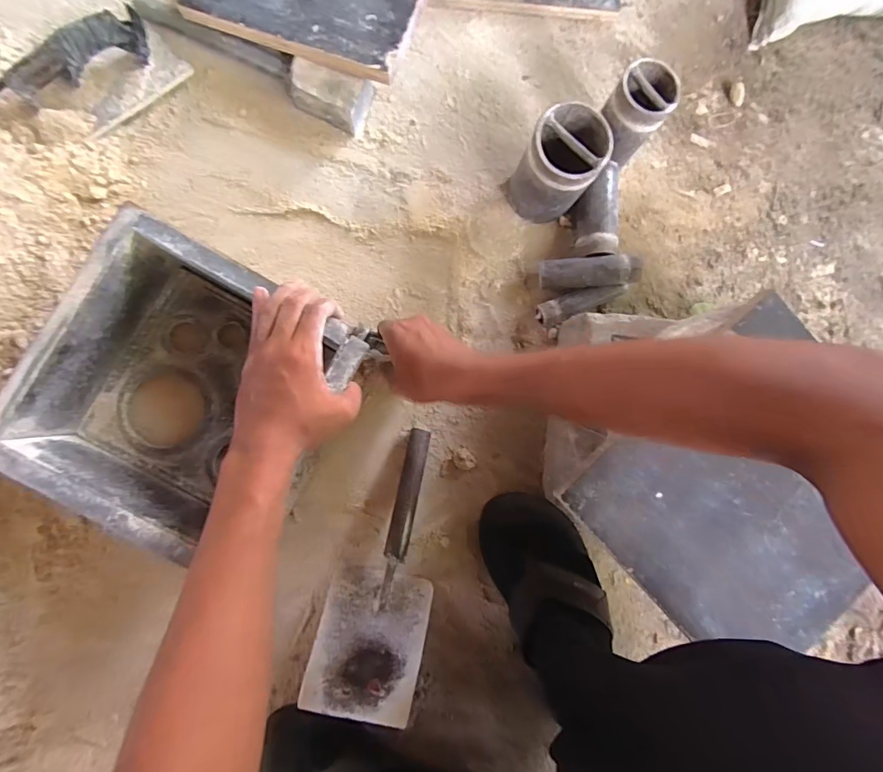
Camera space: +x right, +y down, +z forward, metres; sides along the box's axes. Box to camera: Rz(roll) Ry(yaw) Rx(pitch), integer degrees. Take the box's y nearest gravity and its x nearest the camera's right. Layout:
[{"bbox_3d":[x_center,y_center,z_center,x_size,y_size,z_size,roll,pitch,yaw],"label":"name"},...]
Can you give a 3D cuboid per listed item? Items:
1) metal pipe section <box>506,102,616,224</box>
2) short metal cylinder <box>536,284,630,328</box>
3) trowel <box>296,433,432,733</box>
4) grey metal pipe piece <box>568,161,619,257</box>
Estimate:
[{"bbox_3d":[0.121,-0.229,0.473,0.075,0.114,0.074,0,88,-5],"label":"metal pipe section"},{"bbox_3d":[0.160,-0.096,0.514,0.107,0.027,0.027,-19,90,-6],"label":"short metal cylinder"},{"bbox_3d":[-0.051,0.188,0.463,0.106,0.067,0.274,17,87,-5],"label":"trowel"},{"bbox_3d":[0.173,-0.196,0.507,0.047,0.047,0.103,2,88,-5],"label":"grey metal pipe piece"}]

